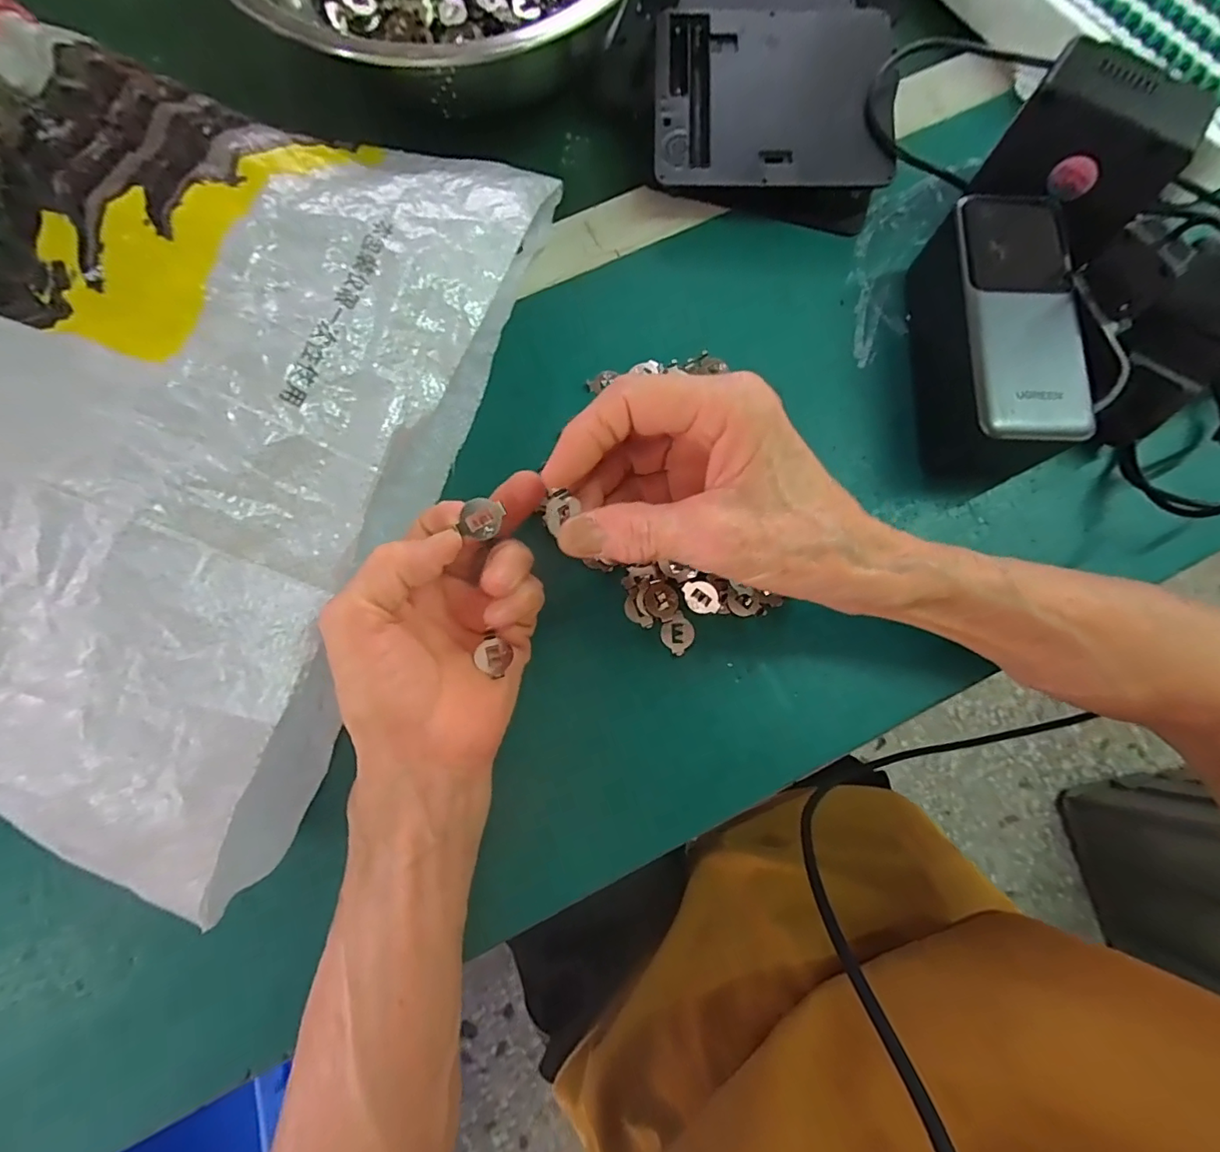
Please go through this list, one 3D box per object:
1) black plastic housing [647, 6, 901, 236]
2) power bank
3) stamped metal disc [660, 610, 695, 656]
[{"bbox_3d":[0.094,-0.269,0.314,0.133,0.031,0.118,5,78,1],"label":"black plastic housing"},{"bbox_3d":[0.193,-0.116,0.276,0.059,0.054,0.135,0,78,1],"label":"power bank"},{"bbox_3d":[0.034,0.029,0.270,0.017,0.004,0.017,0,78,0],"label":"stamped metal disc"}]

